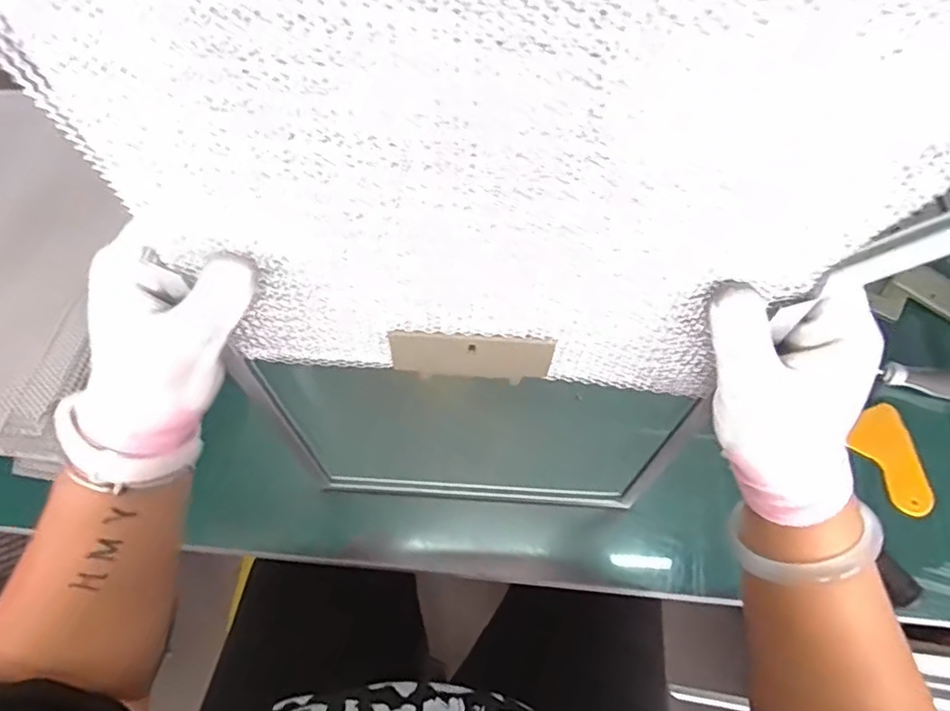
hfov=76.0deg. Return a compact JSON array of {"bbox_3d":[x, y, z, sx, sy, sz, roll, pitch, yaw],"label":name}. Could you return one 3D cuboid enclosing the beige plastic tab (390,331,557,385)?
[{"bbox_3d":[-0.001,0.000,0.328,0.084,0.048,0.005,1,60,0],"label":"beige plastic tab"}]

